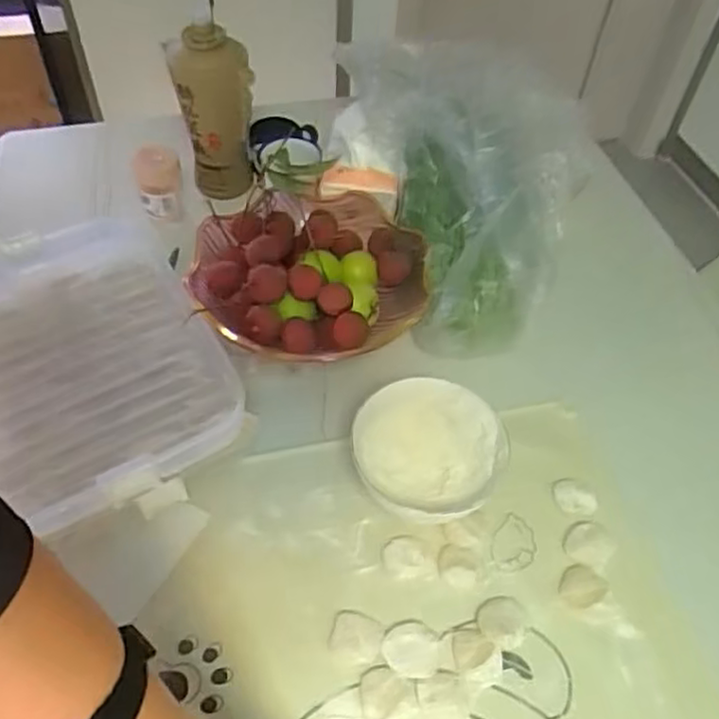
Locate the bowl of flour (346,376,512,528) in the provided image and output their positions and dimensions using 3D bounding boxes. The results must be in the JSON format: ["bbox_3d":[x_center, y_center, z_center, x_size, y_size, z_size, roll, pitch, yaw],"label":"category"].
[{"bbox_3d":[0.059,0.081,0.597,0.120,0.054,0.124,1,52,-2],"label":"bowl of flour"}]

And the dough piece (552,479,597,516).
[{"bbox_3d":[0.187,0.120,0.602,0.038,0.004,0.028,34,58,21],"label":"dough piece"}]

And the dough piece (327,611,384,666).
[{"bbox_3d":[-0.002,0.212,0.528,0.040,0.005,0.035,17,53,10],"label":"dough piece"}]

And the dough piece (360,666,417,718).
[{"bbox_3d":[0.020,0.244,0.504,0.040,0.008,0.036,-5,53,-7],"label":"dough piece"}]

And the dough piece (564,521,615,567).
[{"bbox_3d":[0.193,0.155,0.581,0.038,0.007,0.034,20,54,12],"label":"dough piece"}]

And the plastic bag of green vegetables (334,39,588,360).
[{"bbox_3d":[0.121,-0.177,0.718,0.179,0.162,0.282,-9,53,-10],"label":"plastic bag of green vegetables"}]

